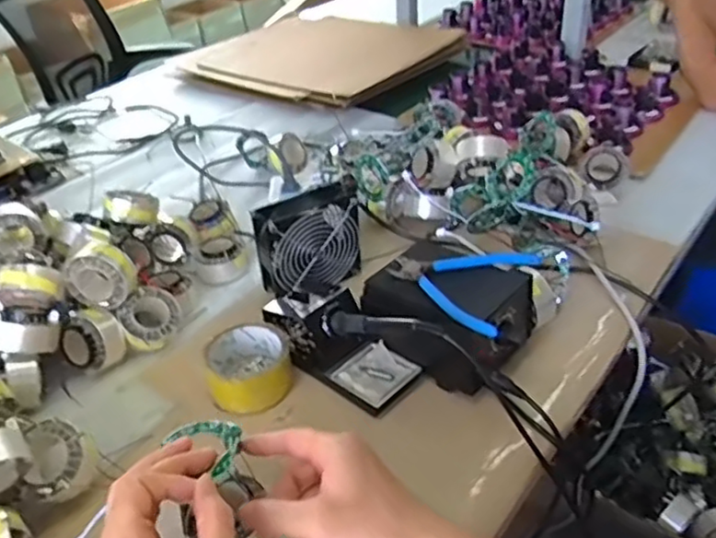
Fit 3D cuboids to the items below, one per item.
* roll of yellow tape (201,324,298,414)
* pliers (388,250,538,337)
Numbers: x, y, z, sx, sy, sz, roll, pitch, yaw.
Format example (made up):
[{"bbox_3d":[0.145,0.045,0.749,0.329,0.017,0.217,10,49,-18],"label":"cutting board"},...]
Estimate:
[{"bbox_3d":[-0.108,0.103,0.652,0.083,0.046,0.092,-13,37,-10],"label":"roll of yellow tape"},{"bbox_3d":[0.097,0.010,0.640,0.132,0.019,0.136,-4,36,3],"label":"pliers"}]

